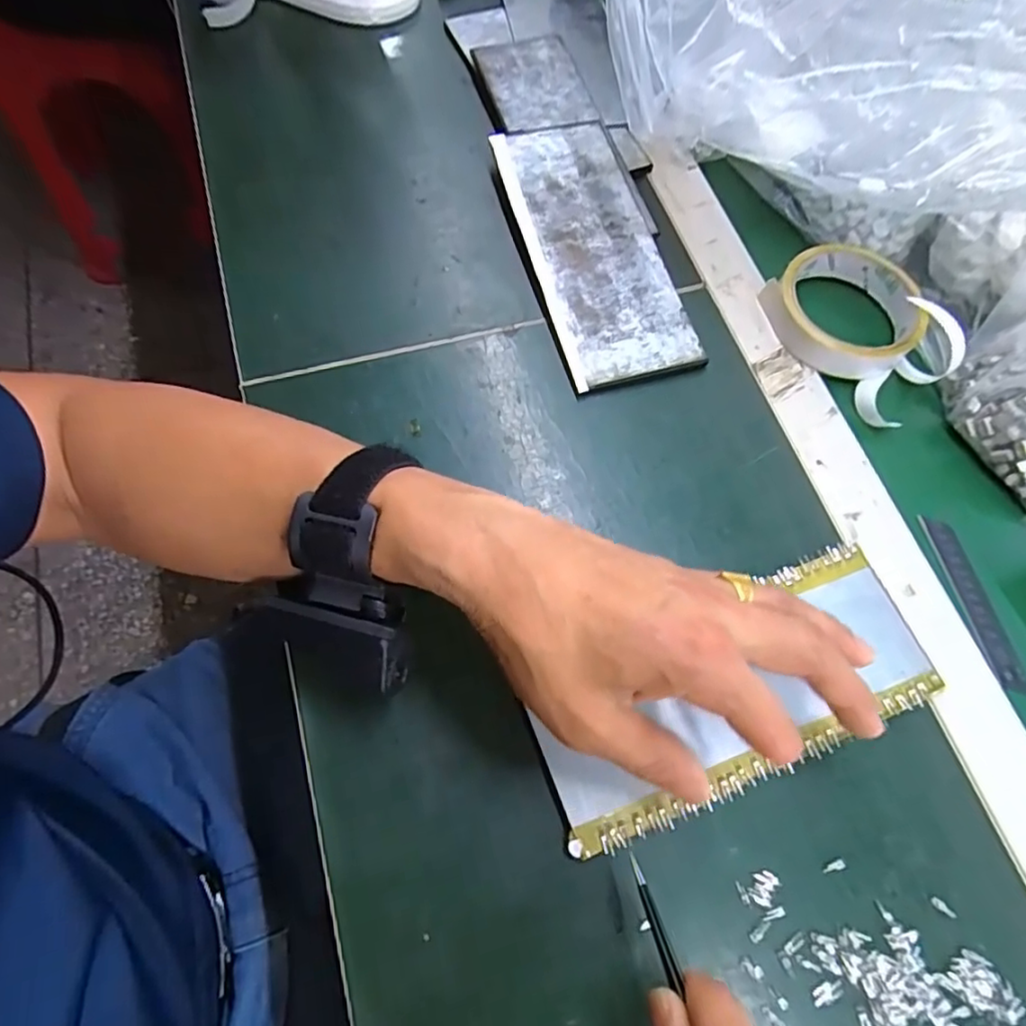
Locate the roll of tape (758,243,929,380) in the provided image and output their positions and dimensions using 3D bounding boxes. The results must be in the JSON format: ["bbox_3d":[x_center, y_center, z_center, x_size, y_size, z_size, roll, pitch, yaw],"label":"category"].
[{"bbox_3d":[0.214,-0.130,0.384,0.093,0.023,0.088,1,67,-3],"label":"roll of tape"}]

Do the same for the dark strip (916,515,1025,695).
[{"bbox_3d":[0.257,0.048,0.336,0.018,0.004,0.102,-10,67,-7],"label":"dark strip"}]

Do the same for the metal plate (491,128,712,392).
[{"bbox_3d":[0.052,-0.175,0.395,0.084,0.006,0.205,-14,74,-9],"label":"metal plate"}]

